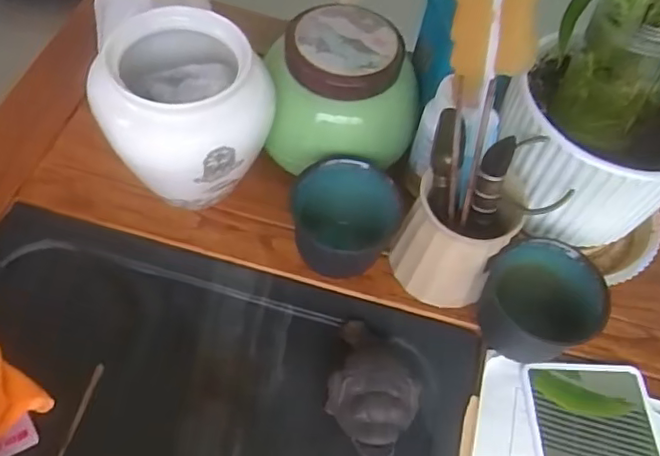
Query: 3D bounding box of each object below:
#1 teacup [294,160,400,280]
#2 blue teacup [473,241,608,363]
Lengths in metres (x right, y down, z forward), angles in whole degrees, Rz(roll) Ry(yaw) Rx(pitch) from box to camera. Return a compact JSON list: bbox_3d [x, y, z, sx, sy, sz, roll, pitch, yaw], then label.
[{"bbox_3d":[0.012,-0.003,0.444,0.077,0.068,0.061,5,58,-1],"label":"teacup"},{"bbox_3d":[0.138,0.057,0.419,0.075,0.073,0.069,2,59,-3],"label":"blue teacup"}]

